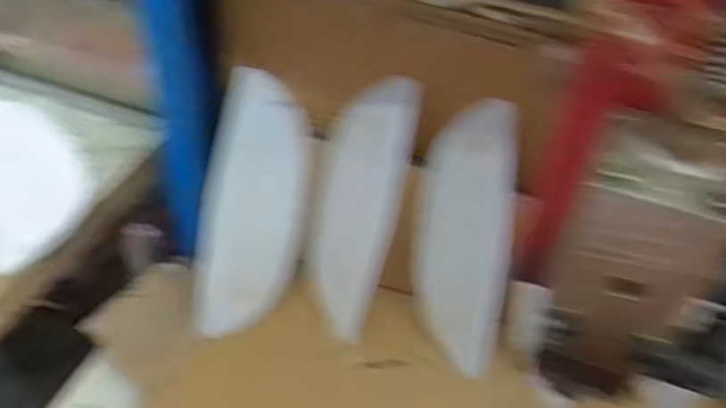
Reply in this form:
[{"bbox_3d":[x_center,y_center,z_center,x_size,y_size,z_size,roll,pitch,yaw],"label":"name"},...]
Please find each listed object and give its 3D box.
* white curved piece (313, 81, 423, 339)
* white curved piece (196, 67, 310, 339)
[{"bbox_3d":[-0.007,0.002,0.565,0.073,0.215,0.016,16,8,27],"label":"white curved piece"},{"bbox_3d":[-0.089,0.001,0.579,0.076,0.210,0.035,8,0,4],"label":"white curved piece"}]

